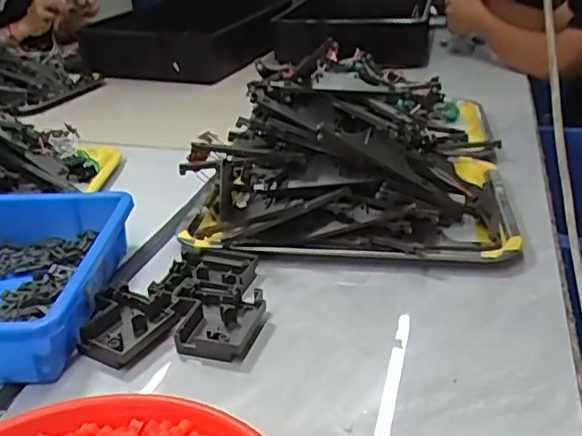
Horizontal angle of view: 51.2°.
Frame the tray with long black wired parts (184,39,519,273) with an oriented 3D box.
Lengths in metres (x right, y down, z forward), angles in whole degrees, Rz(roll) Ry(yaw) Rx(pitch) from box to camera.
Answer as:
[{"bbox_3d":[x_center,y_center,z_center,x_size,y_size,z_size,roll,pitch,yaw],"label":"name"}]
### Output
[{"bbox_3d":[0.086,-0.119,0.743,0.343,0.158,0.444,4,27,11],"label":"tray with long black wired parts"}]

